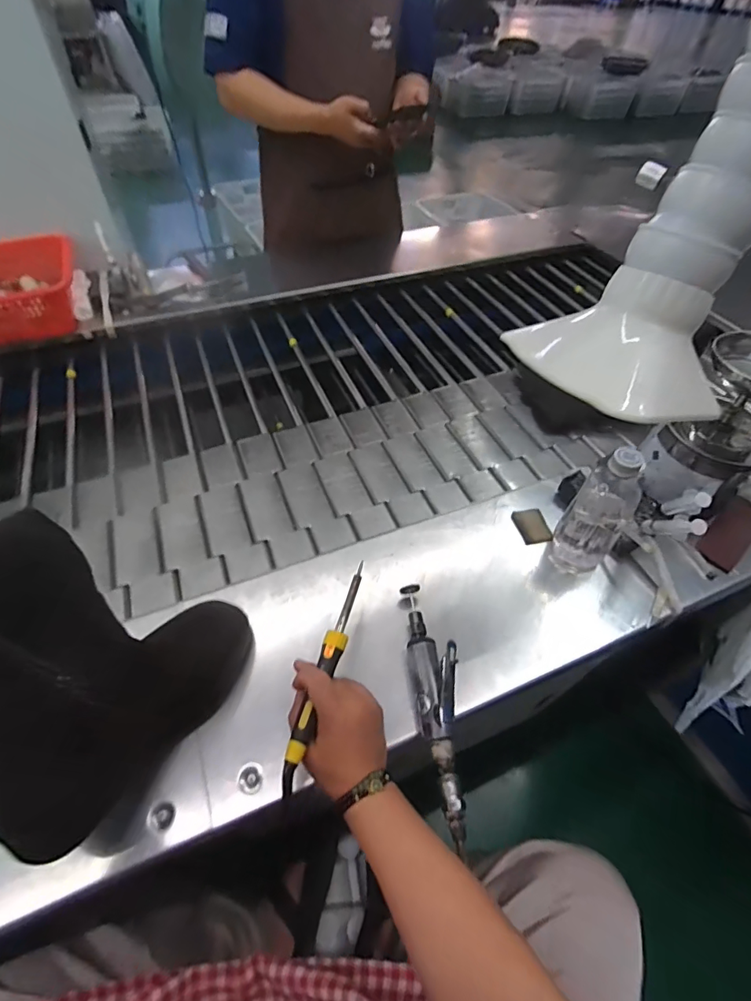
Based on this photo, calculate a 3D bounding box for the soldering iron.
[{"bbox_3d":[-0.047,0.164,0.467,0.020,0.018,0.231,14,55,9],"label":"soldering iron"}]

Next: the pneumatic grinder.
[{"bbox_3d":[0.067,0.202,0.482,0.050,0.046,0.258,-3,50,-5],"label":"pneumatic grinder"}]

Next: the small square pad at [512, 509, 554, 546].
[{"bbox_3d":[0.220,0.037,0.652,0.042,0.012,0.054,-5,50,-7],"label":"small square pad"}]

